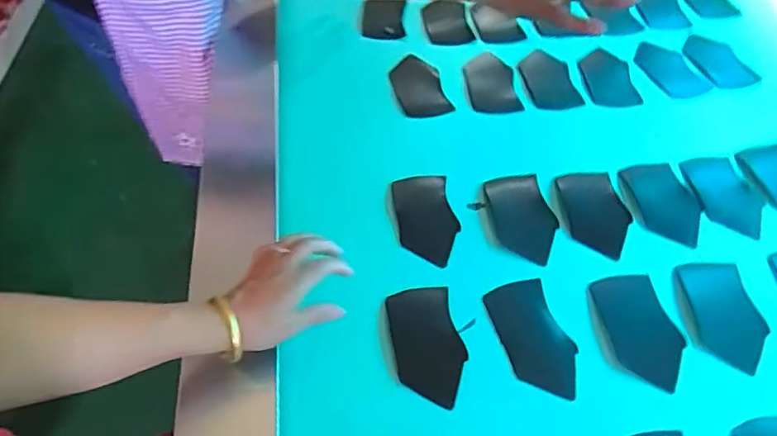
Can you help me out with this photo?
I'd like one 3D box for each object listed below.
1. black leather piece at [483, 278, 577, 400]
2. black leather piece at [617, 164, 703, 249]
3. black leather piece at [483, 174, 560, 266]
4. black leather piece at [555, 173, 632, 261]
[{"bbox_3d":[0.158,0.131,0.611,0.070,0.011,0.135,-13,54,-12],"label":"black leather piece"},{"bbox_3d":[0.358,-0.020,0.727,0.084,0.007,0.125,-2,53,-4],"label":"black leather piece"},{"bbox_3d":[0.166,-0.005,0.697,0.072,0.013,0.133,-4,53,-6],"label":"black leather piece"},{"bbox_3d":[0.261,-0.008,0.711,0.069,0.012,0.132,-14,48,14],"label":"black leather piece"}]

